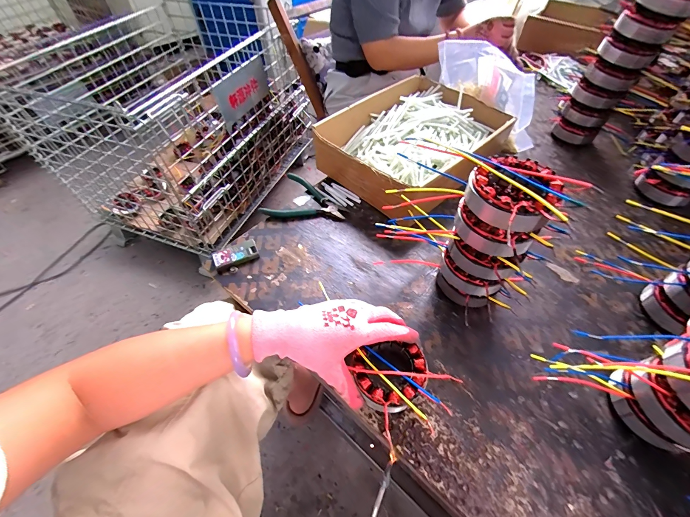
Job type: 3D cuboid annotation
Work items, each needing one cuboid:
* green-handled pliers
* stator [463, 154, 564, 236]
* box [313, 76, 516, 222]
[{"bbox_3d":[-0.064,-0.100,0.550,0.136,0.020,0.104,17,55,13],"label":"green-handled pliers"},{"bbox_3d":[0.171,-0.062,0.314,0.090,0.043,0.085,-36,61,-24],"label":"stator"},{"bbox_3d":[0.136,-0.226,0.605,0.246,0.097,0.331,38,62,25],"label":"box"}]

